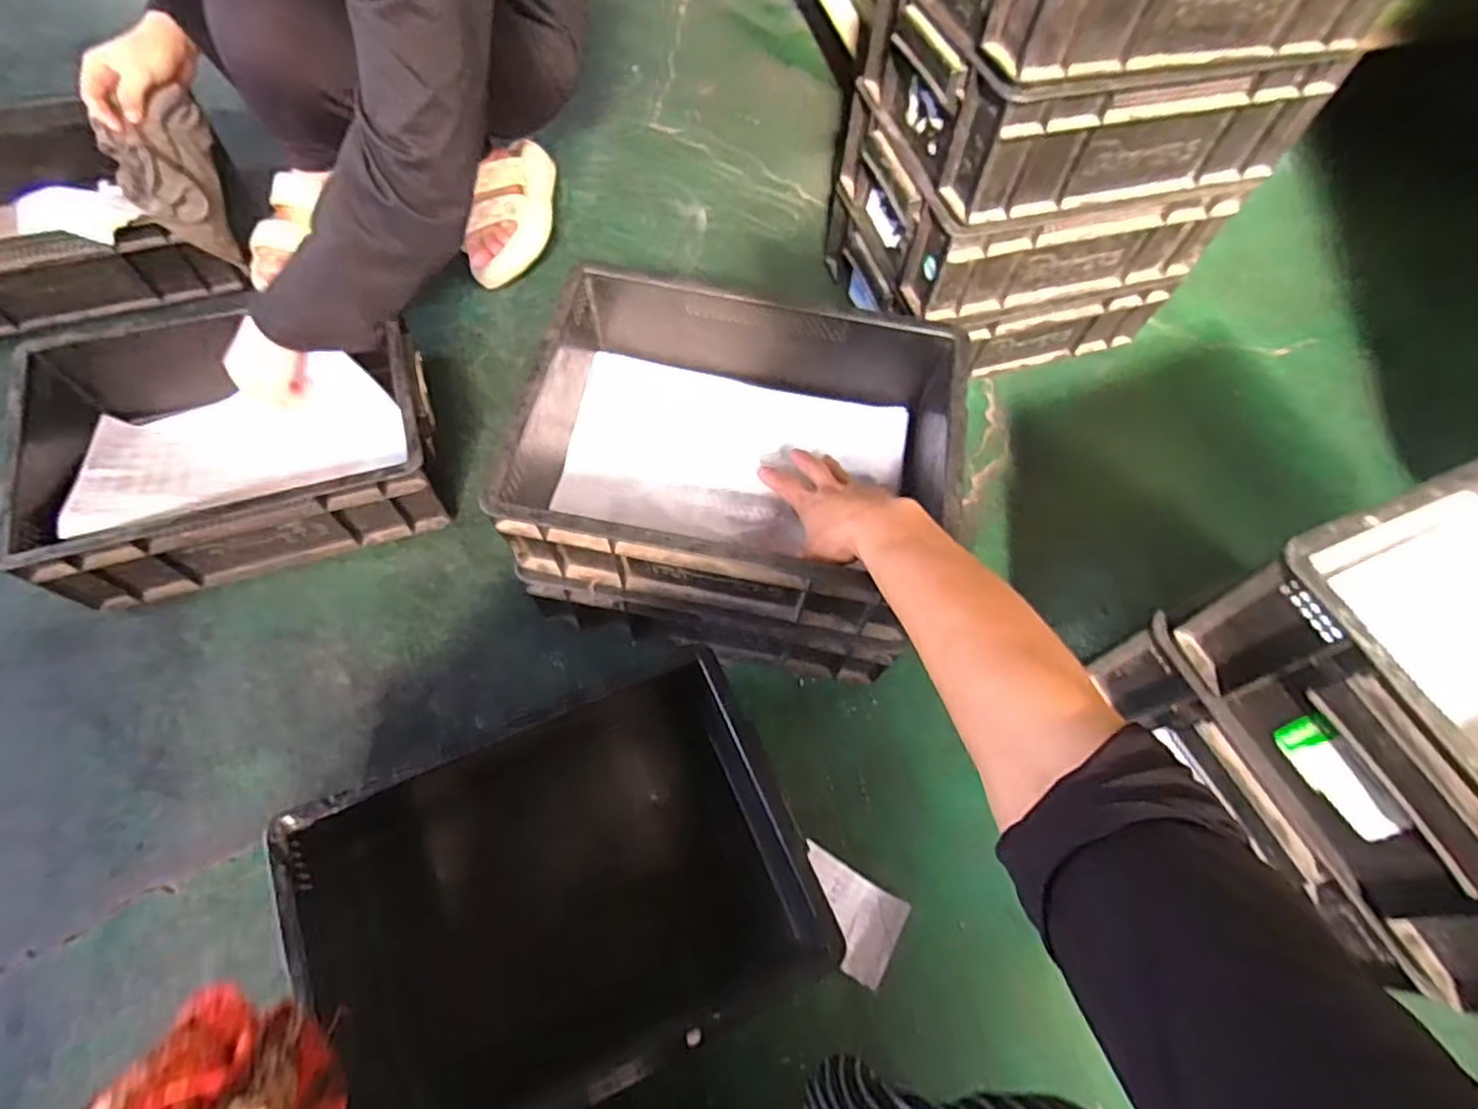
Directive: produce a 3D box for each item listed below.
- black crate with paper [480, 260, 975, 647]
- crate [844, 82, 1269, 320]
[{"bbox_3d":[0.001,-0.078,0.599,0.330,0.136,0.247,12,64,3],"label":"black crate with paper"},{"bbox_3d":[0.308,-0.386,0.750,0.336,0.129,0.235,-11,66,-9],"label":"crate"}]

